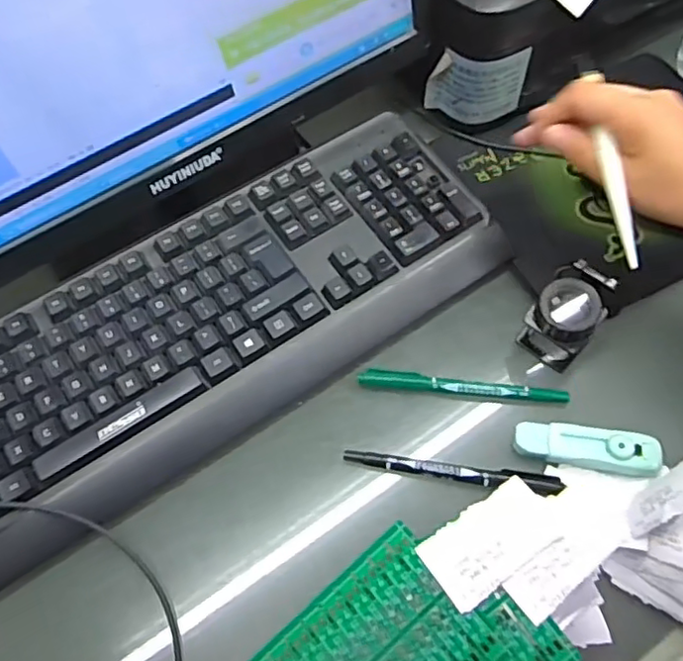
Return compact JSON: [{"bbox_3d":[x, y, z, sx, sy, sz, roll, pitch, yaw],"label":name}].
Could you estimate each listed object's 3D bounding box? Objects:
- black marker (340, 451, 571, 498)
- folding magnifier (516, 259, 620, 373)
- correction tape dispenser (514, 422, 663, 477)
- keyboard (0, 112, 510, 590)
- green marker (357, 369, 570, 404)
[{"bbox_3d":[0.070,0.089,0.388,0.135,0.007,0.013,5,62,6],"label":"black marker"},{"bbox_3d":[0.150,-0.009,0.412,0.043,0.057,0.051,38,69,20],"label":"folding magnifier"},{"bbox_3d":[0.154,0.073,0.387,0.086,0.016,0.025,8,62,7],"label":"correction tape dispenser"},{"bbox_3d":[-0.091,-0.007,0.429,0.430,0.033,0.150,-33,65,-14],"label":"keyboard"},{"bbox_3d":[0.082,0.037,0.416,0.138,0.007,0.012,6,62,6],"label":"green marker"}]

